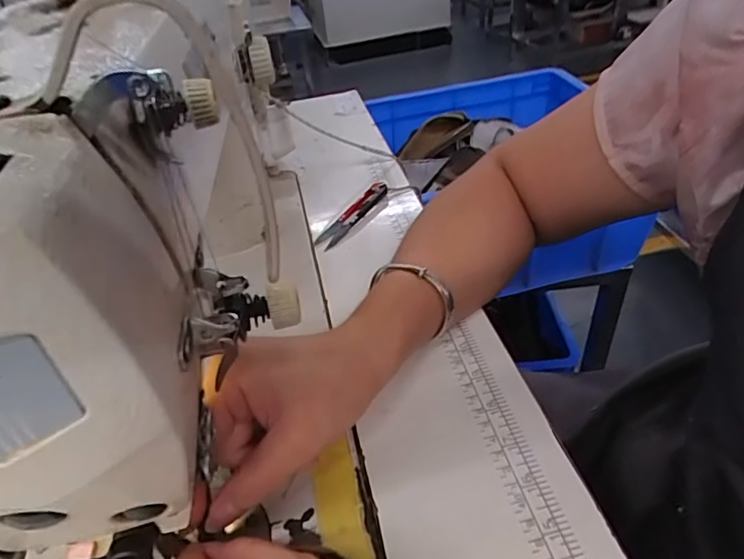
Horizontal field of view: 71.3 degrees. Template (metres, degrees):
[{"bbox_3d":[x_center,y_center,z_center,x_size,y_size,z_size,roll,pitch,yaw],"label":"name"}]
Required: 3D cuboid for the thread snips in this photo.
[{"bbox_3d":[-0.019,-0.064,0.501,0.023,0.017,0.099,19,45,28],"label":"thread snips"}]

